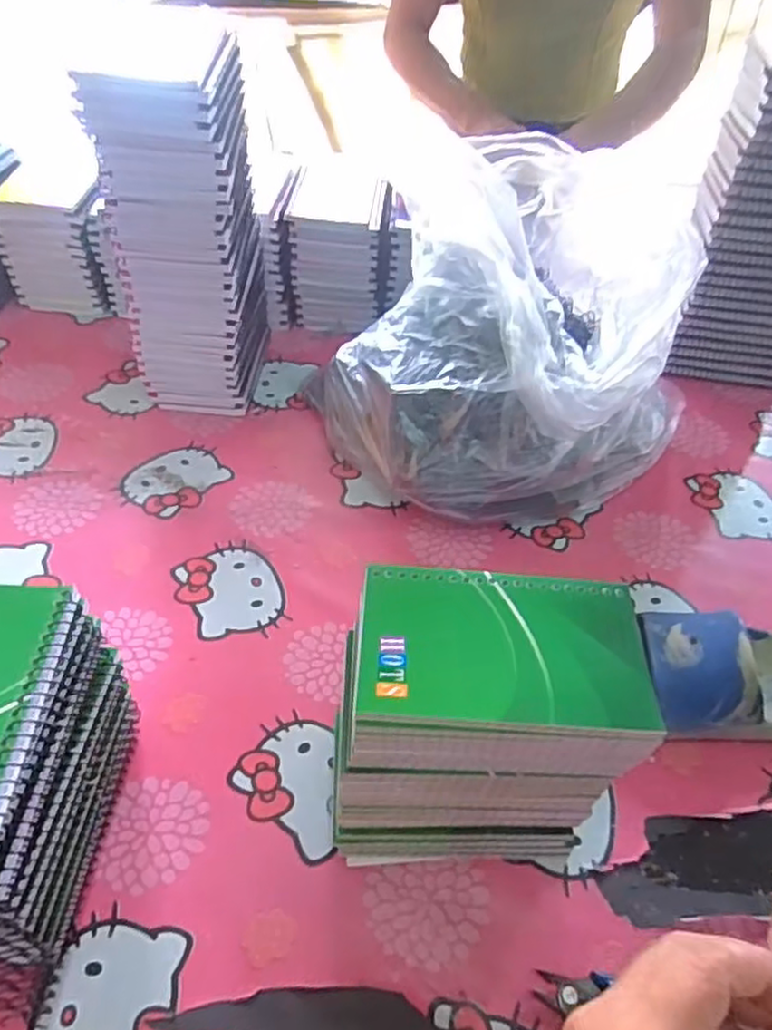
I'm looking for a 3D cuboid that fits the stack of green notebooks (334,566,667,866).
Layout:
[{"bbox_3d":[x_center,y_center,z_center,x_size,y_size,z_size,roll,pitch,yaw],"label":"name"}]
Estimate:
[{"bbox_3d":[0.044,0.112,0.364,0.142,0.151,0.090,2,47,-2],"label":"stack of green notebooks"}]

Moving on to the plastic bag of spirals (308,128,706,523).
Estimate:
[{"bbox_3d":[0.099,-0.142,0.568,0.261,0.208,0.251,-22,53,-22],"label":"plastic bag of spirals"}]

